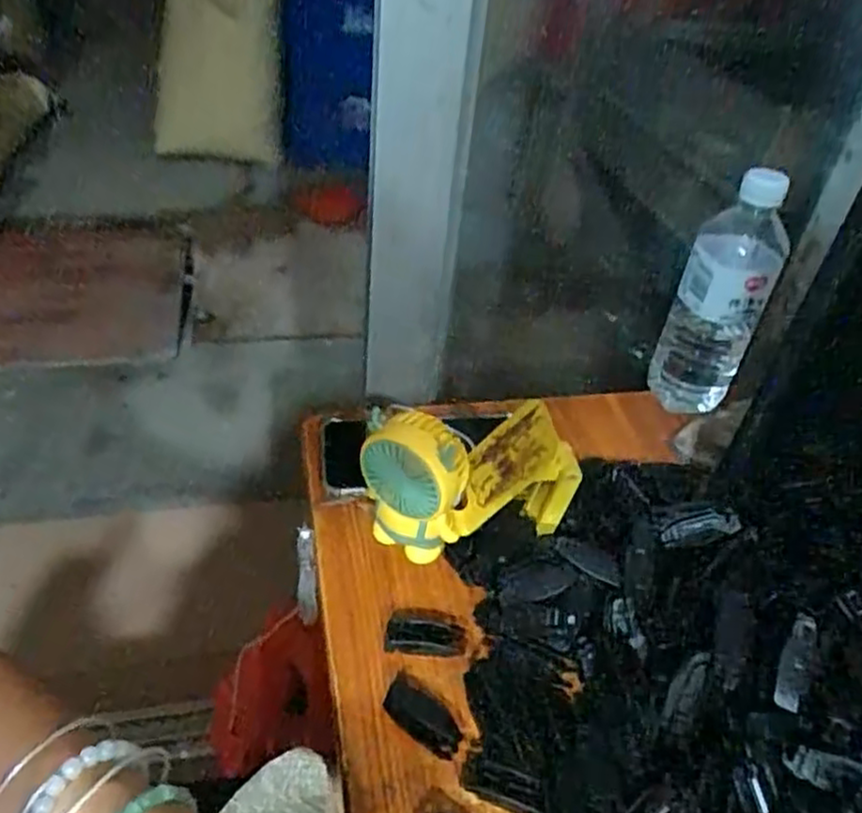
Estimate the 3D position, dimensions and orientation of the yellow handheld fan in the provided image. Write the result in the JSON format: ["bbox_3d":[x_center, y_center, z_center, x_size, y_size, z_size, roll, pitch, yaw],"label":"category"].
[{"bbox_3d":[0.024,0.051,0.467,0.135,0.099,0.056,-5,42,-15],"label":"yellow handheld fan"}]

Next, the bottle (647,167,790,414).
[{"bbox_3d":[0.246,-0.090,0.603,0.072,0.212,0.065,21,42,16],"label":"bottle"}]

